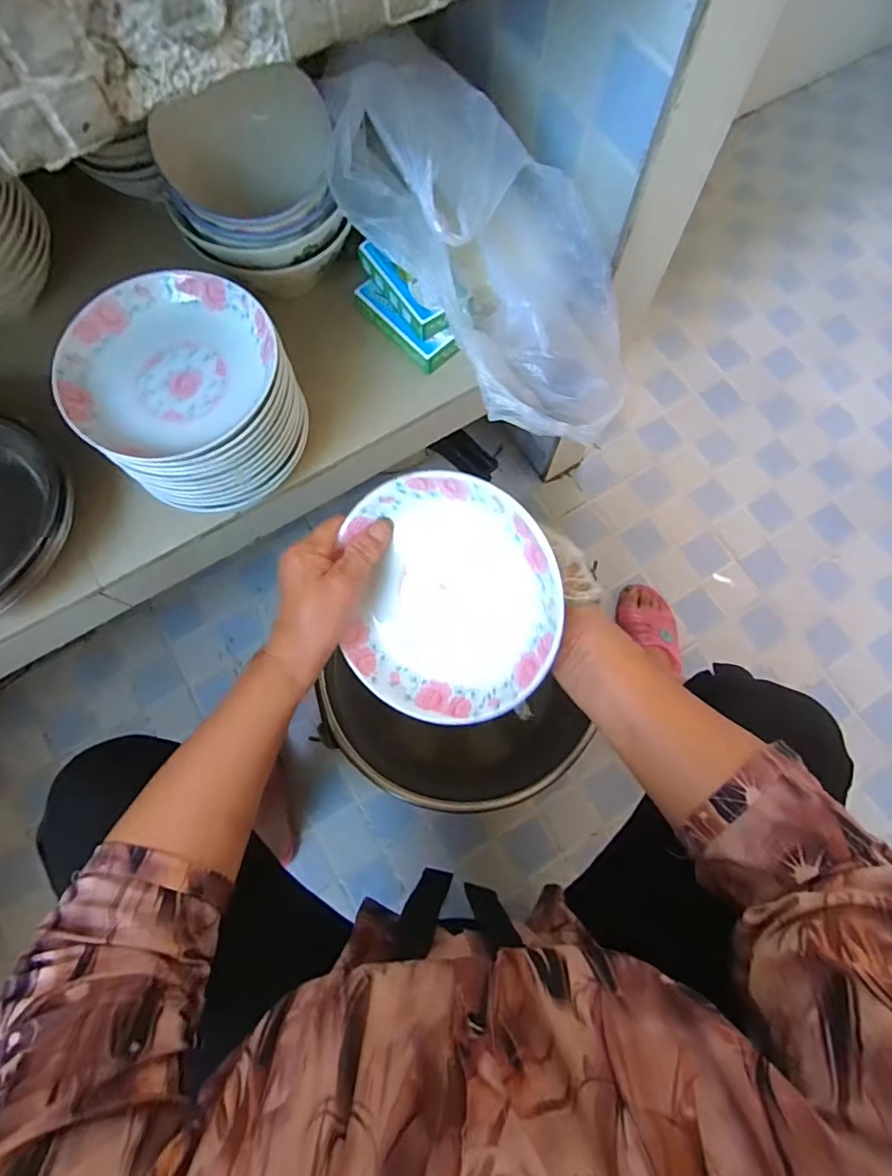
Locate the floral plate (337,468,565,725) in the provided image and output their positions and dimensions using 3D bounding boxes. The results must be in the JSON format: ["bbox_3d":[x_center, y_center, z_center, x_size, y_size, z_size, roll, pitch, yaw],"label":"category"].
[{"bbox_3d":[0.004,0.008,0.378,0.151,0.026,0.168,8,103,23],"label":"floral plate"}]

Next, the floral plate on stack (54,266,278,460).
[{"bbox_3d":[-0.226,-0.190,0.445,0.164,0.033,0.155,0,75,1],"label":"floral plate on stack"}]

